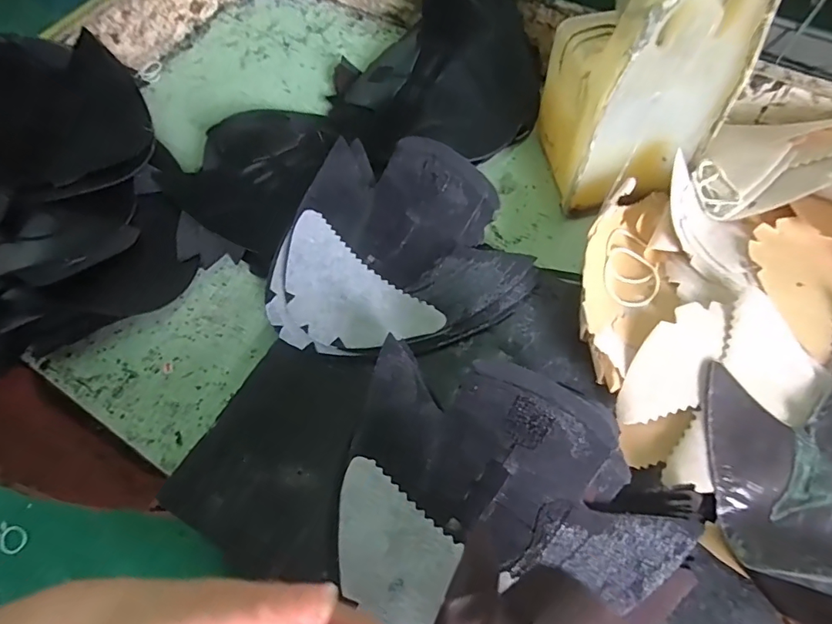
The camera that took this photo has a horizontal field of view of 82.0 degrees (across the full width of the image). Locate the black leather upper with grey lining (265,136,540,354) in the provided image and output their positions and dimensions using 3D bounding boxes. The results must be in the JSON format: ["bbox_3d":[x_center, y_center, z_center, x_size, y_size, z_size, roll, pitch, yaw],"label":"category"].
[{"bbox_3d":[-0.013,-0.062,0.385,0.209,0.055,0.186,1,63,2],"label":"black leather upper with grey lining"}]

